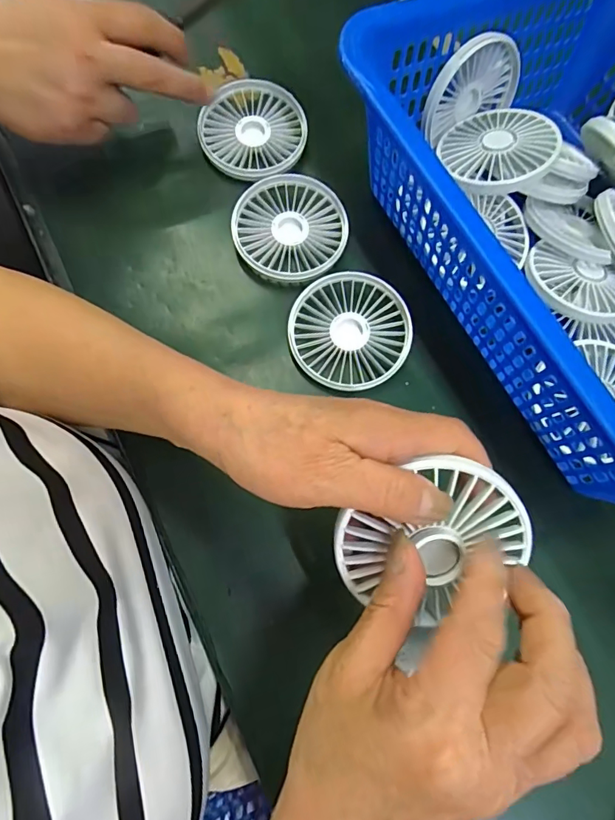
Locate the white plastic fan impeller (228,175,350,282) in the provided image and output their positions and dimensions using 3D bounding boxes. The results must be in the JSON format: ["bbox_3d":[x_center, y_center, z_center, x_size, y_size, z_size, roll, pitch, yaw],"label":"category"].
[{"bbox_3d":[-0.013,-0.143,0.364,0.085,0.013,0.087,1,73,-5],"label":"white plastic fan impeller"}]

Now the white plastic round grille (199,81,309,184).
[{"bbox_3d":[-0.044,-0.232,0.385,0.082,0.018,0.085,1,73,-5],"label":"white plastic round grille"}]

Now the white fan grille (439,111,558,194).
[{"bbox_3d":[0.144,-0.200,0.354,0.081,0.015,0.083,-9,62,17],"label":"white fan grille"}]

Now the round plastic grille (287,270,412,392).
[{"bbox_3d":[0.032,-0.059,0.342,0.086,0.011,0.083,1,73,-5],"label":"round plastic grille"}]

